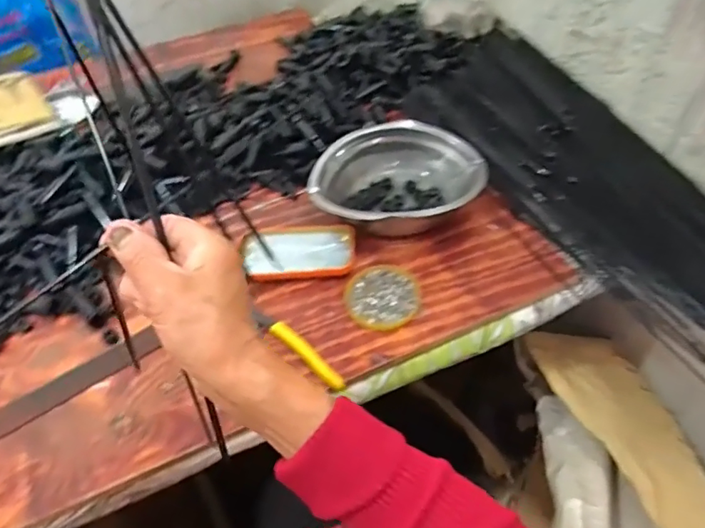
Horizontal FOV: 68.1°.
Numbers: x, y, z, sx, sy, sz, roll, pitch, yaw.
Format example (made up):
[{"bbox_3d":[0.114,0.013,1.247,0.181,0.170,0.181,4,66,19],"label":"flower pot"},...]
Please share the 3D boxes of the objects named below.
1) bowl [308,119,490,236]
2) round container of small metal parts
[{"bbox_3d":[0.067,-0.111,0.700,0.200,0.078,0.200,-3,44,3],"label":"bowl"},{"bbox_3d":[0.035,0.036,0.597,0.082,0.009,0.090,-3,44,3],"label":"round container of small metal parts"}]

